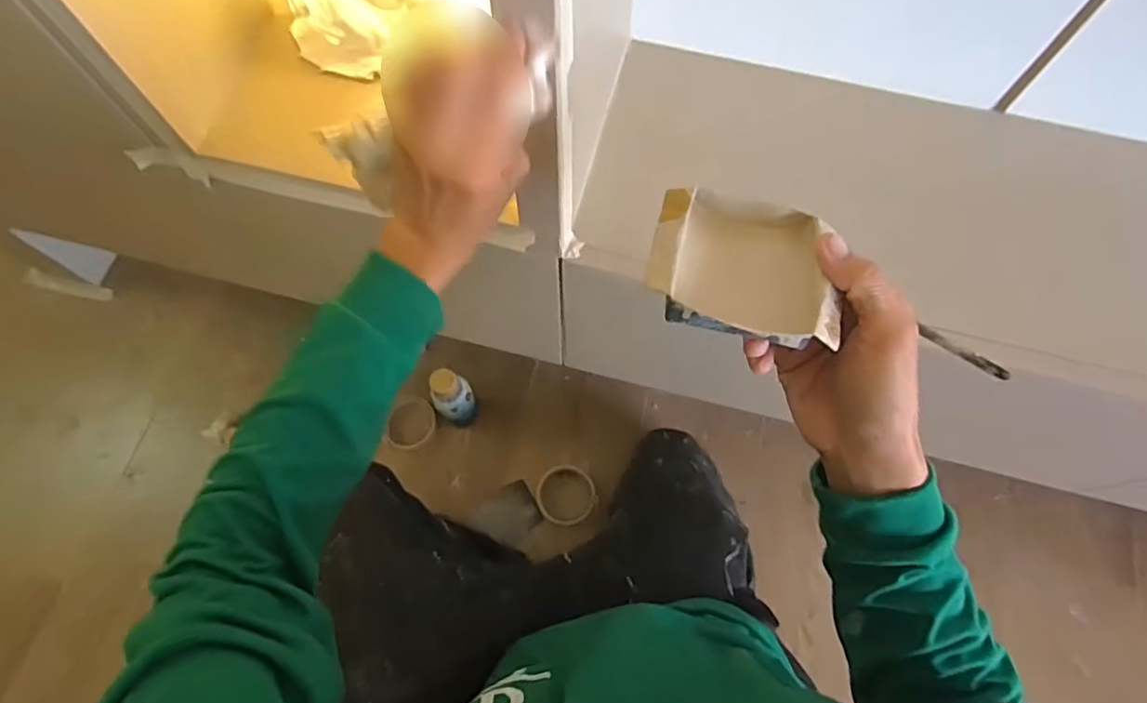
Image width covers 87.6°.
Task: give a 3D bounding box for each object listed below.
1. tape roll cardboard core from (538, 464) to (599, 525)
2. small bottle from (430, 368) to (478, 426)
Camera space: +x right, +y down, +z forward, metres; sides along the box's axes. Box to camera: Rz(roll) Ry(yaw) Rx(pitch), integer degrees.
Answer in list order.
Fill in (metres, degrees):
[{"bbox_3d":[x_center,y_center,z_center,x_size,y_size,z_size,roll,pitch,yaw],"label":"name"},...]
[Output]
[{"bbox_3d":[-0.011,0.231,0.966,0.097,0.012,0.095,0,72,0],"label":"tape roll cardboard core"},{"bbox_3d":[-0.186,0.076,0.939,0.059,0.150,0.059,0,72,0],"label":"small bottle"}]

